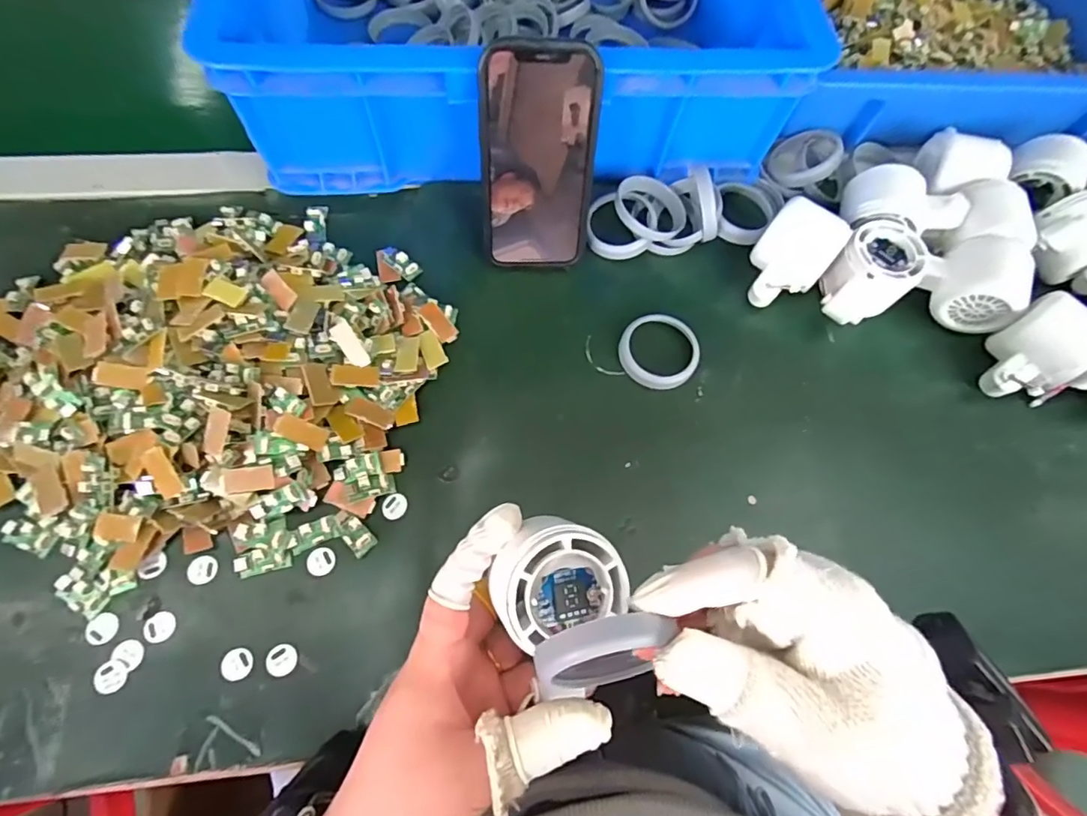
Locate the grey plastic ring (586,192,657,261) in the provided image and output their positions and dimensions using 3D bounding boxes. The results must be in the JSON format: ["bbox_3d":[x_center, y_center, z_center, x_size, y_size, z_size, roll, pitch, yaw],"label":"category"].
[{"bbox_3d":[0.062,-0.147,0.439,0.054,0.020,0.055,1,68,-3],"label":"grey plastic ring"}]

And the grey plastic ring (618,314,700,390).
[{"bbox_3d":[0.087,-0.042,0.402,0.057,0.010,0.058,1,68,-3],"label":"grey plastic ring"}]

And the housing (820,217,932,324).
[{"bbox_3d":[0.245,-0.097,0.412,0.080,0.049,0.056,-38,75,-16],"label":"housing"}]

